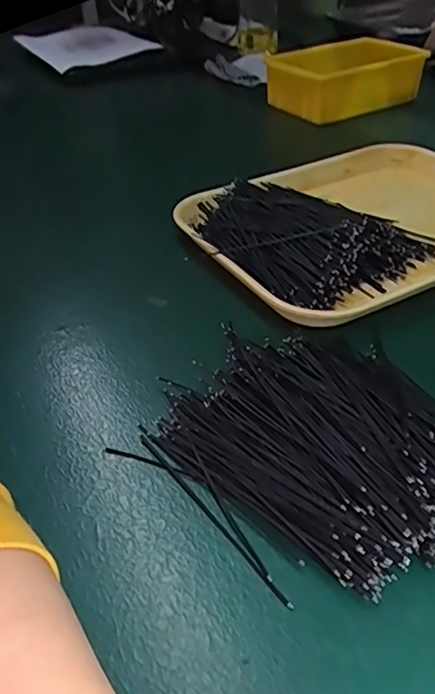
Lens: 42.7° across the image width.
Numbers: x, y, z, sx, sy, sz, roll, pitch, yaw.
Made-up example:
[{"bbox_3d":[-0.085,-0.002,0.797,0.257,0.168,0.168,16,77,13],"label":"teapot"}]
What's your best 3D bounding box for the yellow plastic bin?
[{"bbox_3d":[0.175,-0.366,0.757,0.164,0.070,0.116,-18,44,-18],"label":"yellow plastic bin"}]

